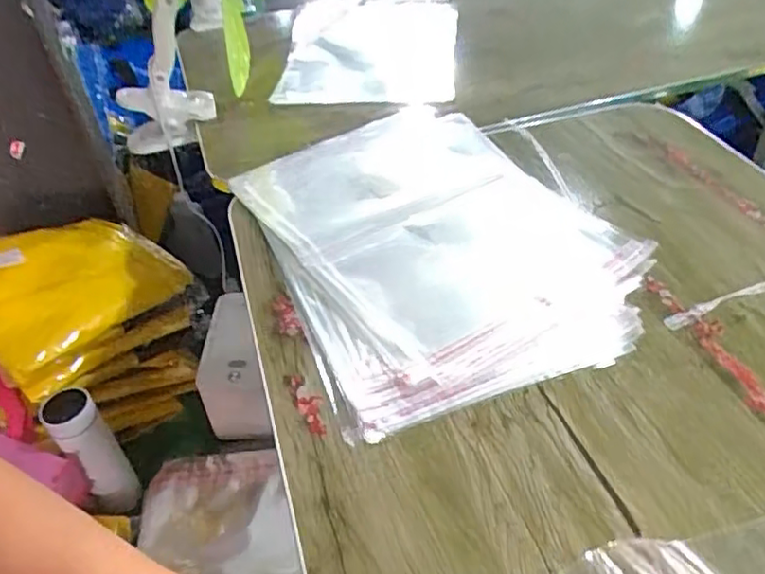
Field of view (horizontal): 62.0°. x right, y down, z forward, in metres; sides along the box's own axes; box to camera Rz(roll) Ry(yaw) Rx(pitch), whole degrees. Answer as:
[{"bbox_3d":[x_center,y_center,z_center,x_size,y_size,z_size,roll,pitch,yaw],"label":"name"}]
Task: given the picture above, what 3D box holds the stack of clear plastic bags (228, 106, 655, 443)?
[{"bbox_3d":[0.044,-0.069,0.679,0.325,0.019,0.448,-18,44,-15],"label":"stack of clear plastic bags"}]

